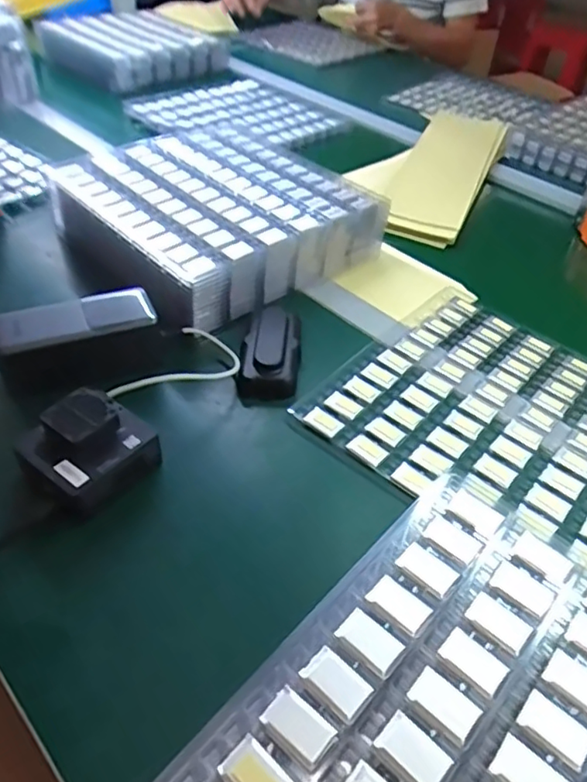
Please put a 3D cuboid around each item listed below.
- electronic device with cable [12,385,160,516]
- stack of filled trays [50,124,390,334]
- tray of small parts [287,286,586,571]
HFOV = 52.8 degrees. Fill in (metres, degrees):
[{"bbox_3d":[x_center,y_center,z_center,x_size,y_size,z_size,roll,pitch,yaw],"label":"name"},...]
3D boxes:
[{"bbox_3d":[-0.147,0.040,0.423,0.072,0.042,0.083,32,50,25],"label":"electronic device with cable"},{"bbox_3d":[-0.085,-0.199,0.657,0.275,0.070,0.263,-30,54,-31],"label":"stack of filled trays"},{"bbox_3d":[0.181,0.016,0.512,0.258,0.011,0.258,34,51,26],"label":"tray of small parts"}]

